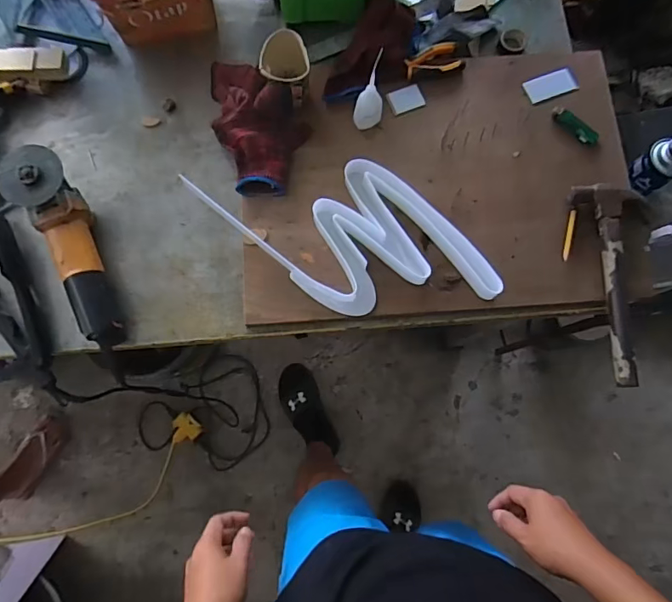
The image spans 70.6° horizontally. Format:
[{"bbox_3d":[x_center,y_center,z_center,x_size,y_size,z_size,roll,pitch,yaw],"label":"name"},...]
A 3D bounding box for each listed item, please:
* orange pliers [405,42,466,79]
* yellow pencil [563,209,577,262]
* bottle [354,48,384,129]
[{"bbox_3d":[0.156,-0.386,0.756,0.093,0.016,0.050,-10,79,-3],"label":"orange pliers"},{"bbox_3d":[0.346,-0.098,0.703,0.010,0.004,0.081,16,79,2],"label":"yellow pencil"},{"bbox_3d":[0.050,-0.300,0.692,0.042,0.126,0.043,7,79,1],"label":"bottle"}]

